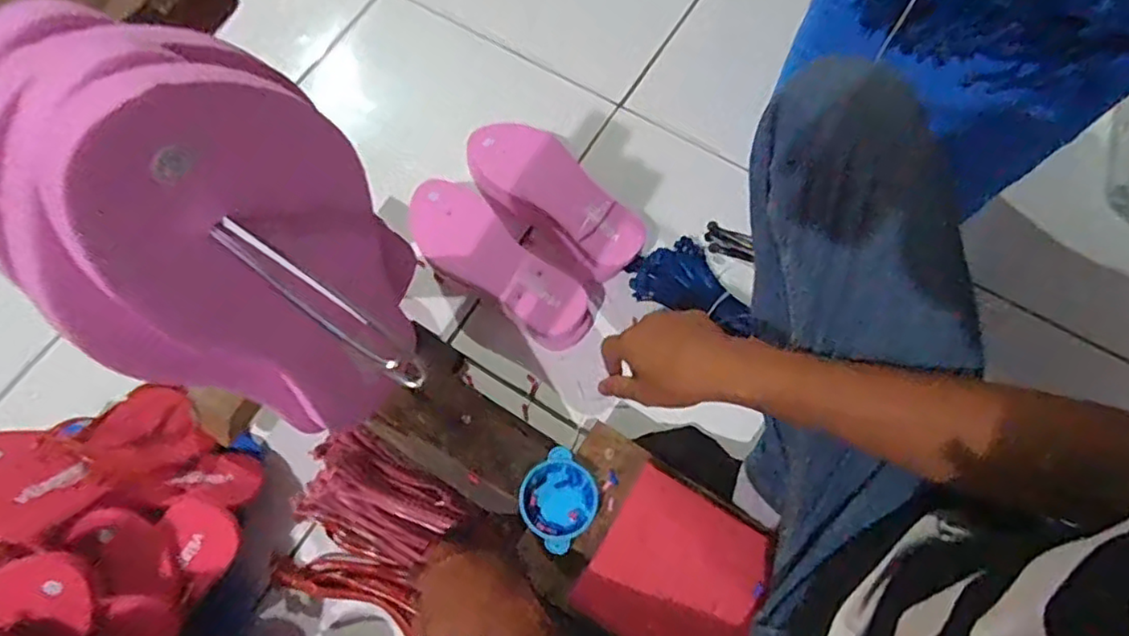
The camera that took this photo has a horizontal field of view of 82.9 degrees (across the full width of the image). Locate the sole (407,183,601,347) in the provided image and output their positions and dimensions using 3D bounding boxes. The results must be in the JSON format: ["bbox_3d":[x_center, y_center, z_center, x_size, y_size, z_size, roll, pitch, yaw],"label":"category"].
[{"bbox_3d":[-0.081,-0.066,0.739,0.262,0.031,0.094,40,76,13],"label":"sole"}]

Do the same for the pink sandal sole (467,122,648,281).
[{"bbox_3d":[-0.016,-0.151,0.764,0.254,0.054,0.094,41,76,13],"label":"pink sandal sole"}]

